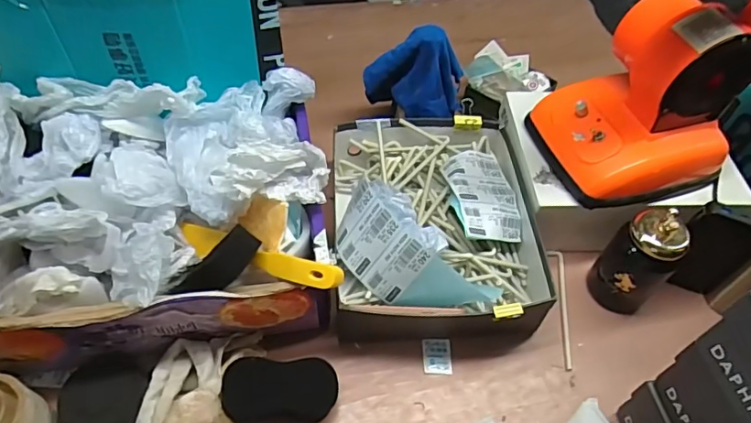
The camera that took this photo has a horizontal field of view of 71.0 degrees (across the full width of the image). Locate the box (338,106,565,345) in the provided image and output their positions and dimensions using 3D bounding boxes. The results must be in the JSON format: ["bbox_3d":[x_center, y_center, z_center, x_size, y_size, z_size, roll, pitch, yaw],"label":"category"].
[{"bbox_3d":[0.074,0.011,0.709,0.256,0.131,0.319,-1,53,-3],"label":"box"}]

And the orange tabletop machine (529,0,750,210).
[{"bbox_3d":[0.333,-0.144,0.644,0.198,0.202,0.176,-15,55,-14],"label":"orange tabletop machine"}]

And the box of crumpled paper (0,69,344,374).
[{"bbox_3d":[-0.263,-0.003,0.621,0.404,0.176,0.291,-6,53,-8],"label":"box of crumpled paper"}]

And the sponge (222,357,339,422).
[{"bbox_3d":[-0.109,0.207,0.595,0.124,0.031,0.082,10,77,-16],"label":"sponge"}]

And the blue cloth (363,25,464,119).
[{"bbox_3d":[0.057,-0.199,0.775,0.143,0.119,0.075,4,53,0],"label":"blue cloth"}]

